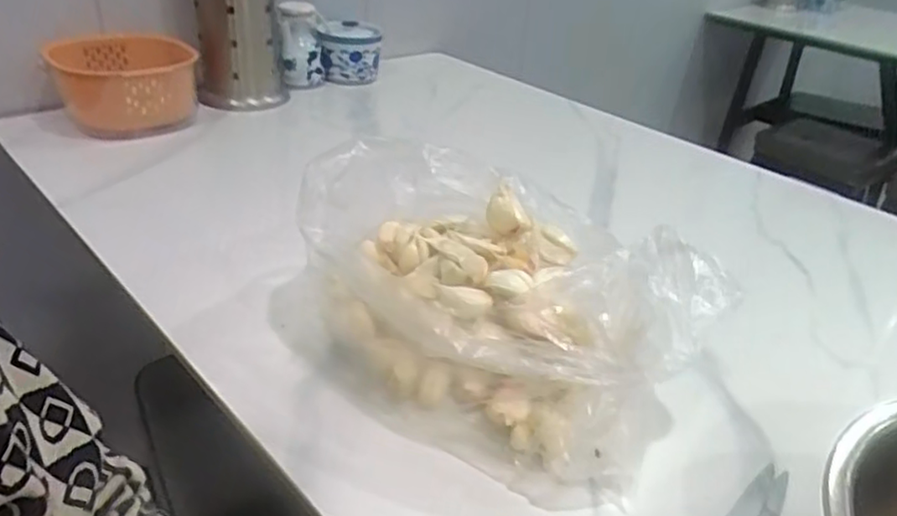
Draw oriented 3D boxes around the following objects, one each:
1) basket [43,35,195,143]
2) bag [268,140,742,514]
[{"bbox_3d":[-0.361,-0.192,0.734,0.147,0.083,0.158,-10,36,-23],"label":"basket"},{"bbox_3d":[0.021,0.022,0.430,0.276,0.111,0.177,31,41,34],"label":"bag"}]

